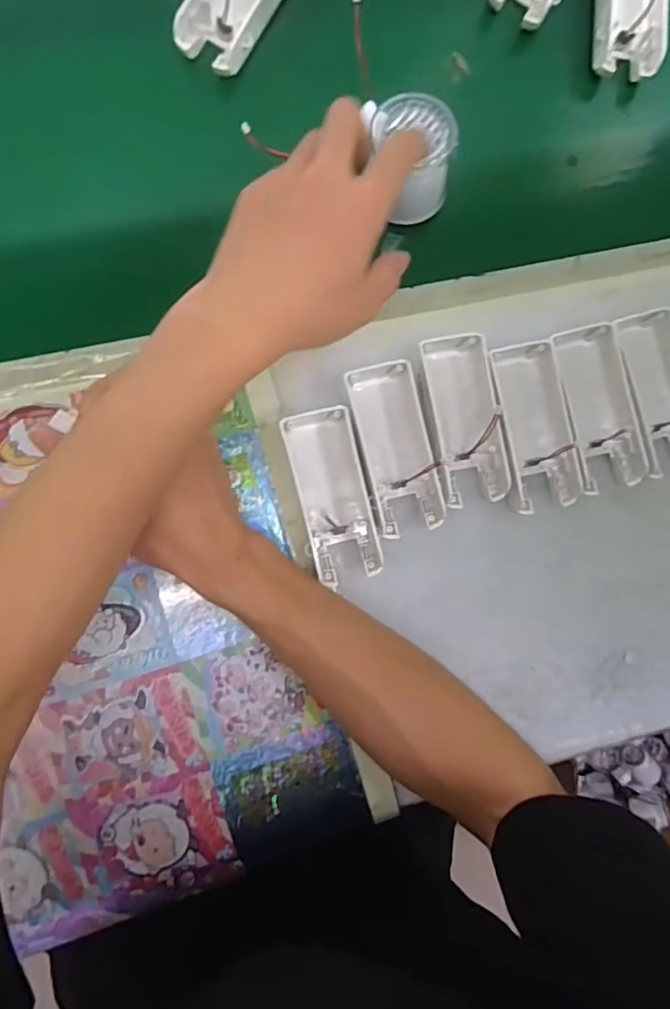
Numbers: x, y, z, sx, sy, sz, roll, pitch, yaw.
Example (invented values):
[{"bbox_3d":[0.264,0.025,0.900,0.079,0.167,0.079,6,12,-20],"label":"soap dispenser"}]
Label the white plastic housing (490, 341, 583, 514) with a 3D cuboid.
[{"bbox_3d":[0.131,-0.051,0.389,0.048,0.028,0.107,-8,87,-6],"label":"white plastic housing"}]

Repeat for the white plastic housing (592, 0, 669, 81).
[{"bbox_3d":[0.220,-0.373,0.428,0.052,0.027,0.106,6,86,-5],"label":"white plastic housing"}]

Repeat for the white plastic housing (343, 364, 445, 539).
[{"bbox_3d":[0.039,-0.036,0.377,0.044,0.028,0.108,-14,88,-6],"label":"white plastic housing"}]

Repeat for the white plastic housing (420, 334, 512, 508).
[{"bbox_3d":[0.084,-0.055,0.382,0.046,0.030,0.107,-9,87,-6],"label":"white plastic housing"}]

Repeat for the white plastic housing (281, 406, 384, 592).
[{"bbox_3d":[-0.001,-0.006,0.372,0.044,0.024,0.108,-15,88,-6],"label":"white plastic housing"}]

